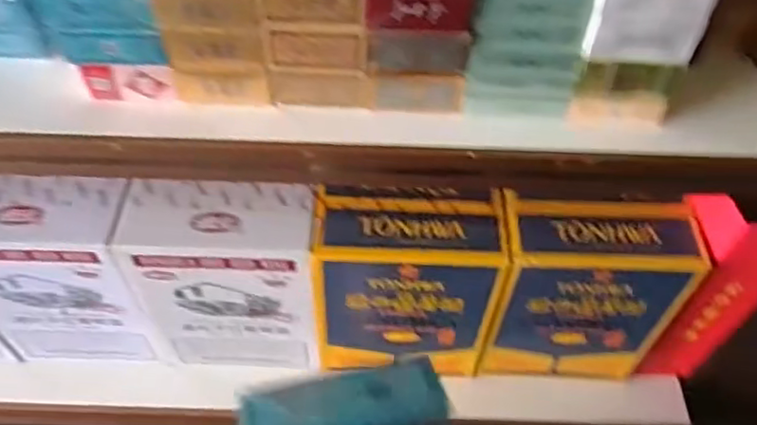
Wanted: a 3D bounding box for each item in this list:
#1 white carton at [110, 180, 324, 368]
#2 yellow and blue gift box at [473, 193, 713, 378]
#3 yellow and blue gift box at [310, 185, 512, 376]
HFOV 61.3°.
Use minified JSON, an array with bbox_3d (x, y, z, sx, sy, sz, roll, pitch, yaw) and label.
[{"bbox_3d":[-0.207,0.092,0.885,0.239,0.277,0.119,2,53,-2],"label":"white carton"},{"bbox_3d":[0.281,0.123,0.915,0.245,0.332,0.097,2,53,-2],"label":"yellow and blue gift box"},{"bbox_3d":[0.035,0.106,0.904,0.237,0.294,0.127,1,53,-2],"label":"yellow and blue gift box"}]

